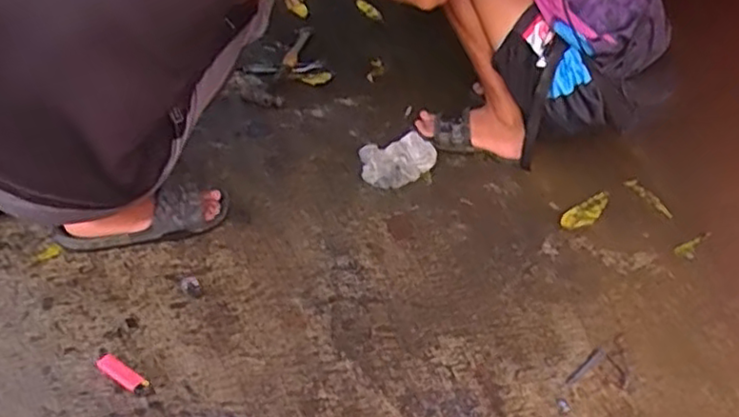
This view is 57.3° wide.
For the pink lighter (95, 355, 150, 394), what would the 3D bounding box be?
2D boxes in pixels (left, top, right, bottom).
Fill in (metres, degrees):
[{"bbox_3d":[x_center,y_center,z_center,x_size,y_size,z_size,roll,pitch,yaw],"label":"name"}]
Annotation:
[{"bbox_3d":[-0.327,0.219,0.895,0.076,0.008,0.026,30,40,14],"label":"pink lighter"}]

